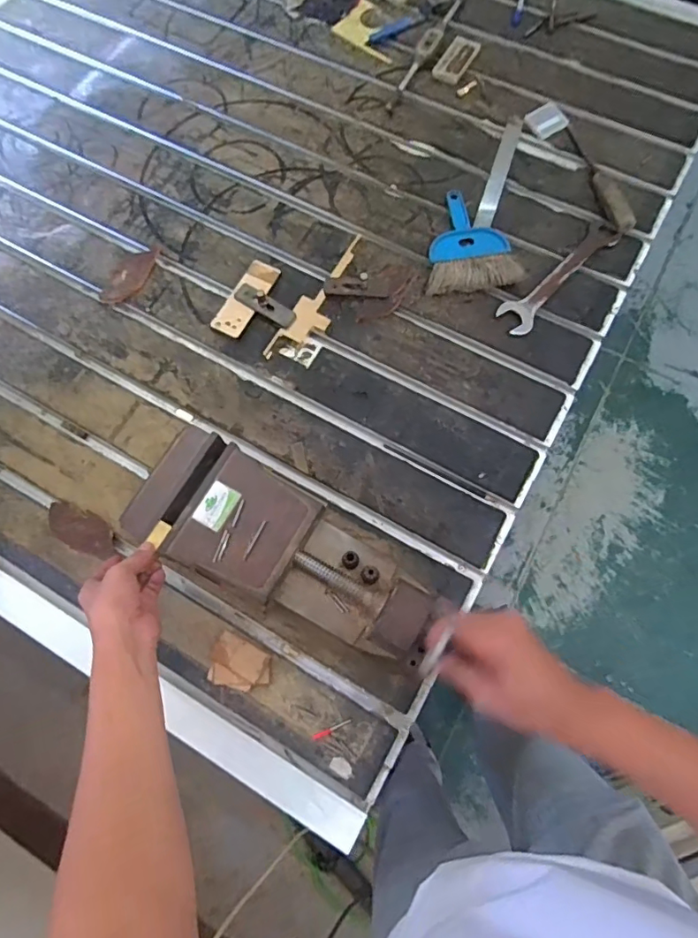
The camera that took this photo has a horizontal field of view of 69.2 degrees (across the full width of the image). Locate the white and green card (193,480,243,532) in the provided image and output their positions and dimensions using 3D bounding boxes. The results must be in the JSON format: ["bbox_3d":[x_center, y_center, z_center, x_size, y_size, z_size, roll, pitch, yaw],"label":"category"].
[{"bbox_3d":[-0.149,0.042,0.577,0.039,0.004,0.050,28,76,10],"label":"white and green card"}]

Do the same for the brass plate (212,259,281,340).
[{"bbox_3d":[-0.157,-0.260,0.769,0.051,0.007,0.131,28,78,9],"label":"brass plate"}]

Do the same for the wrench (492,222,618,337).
[{"bbox_3d":[0.322,-0.294,0.769,0.242,0.014,0.053,-42,76,-10],"label":"wrench"}]

